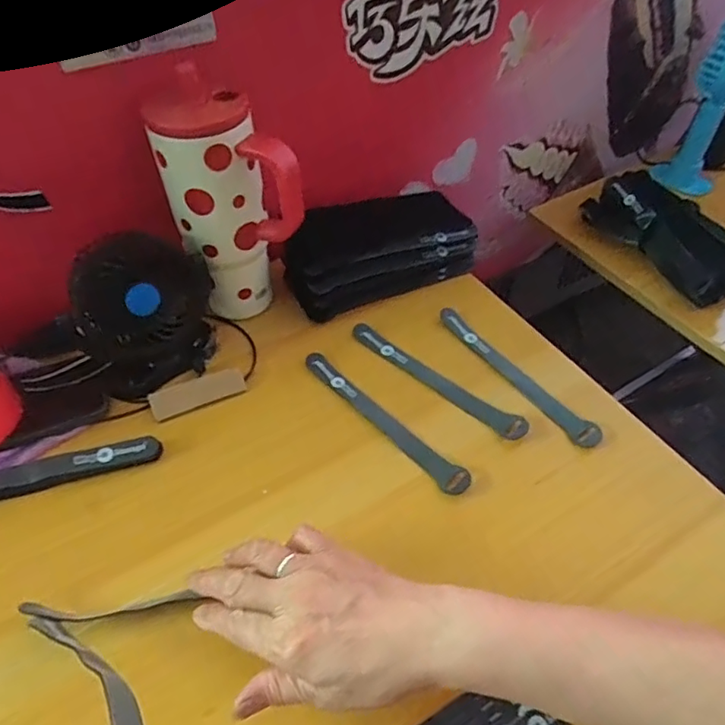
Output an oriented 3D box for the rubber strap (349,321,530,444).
[{"bbox_3d":[0.067,0.014,0.529,0.194,0.008,0.022,32,57,25],"label":"rubber strap"}]

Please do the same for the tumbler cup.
[{"bbox_3d":[-0.116,-0.133,0.515,0.104,0.213,0.093,-19,52,-15],"label":"tumbler cup"}]

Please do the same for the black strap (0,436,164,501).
[{"bbox_3d":[-0.267,0.094,0.453,0.196,0.015,0.033,-15,51,-12],"label":"black strap"}]

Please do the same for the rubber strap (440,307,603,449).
[{"bbox_3d":[0.144,0.008,0.530,0.022,0.008,0.192,-30,56,-23],"label":"rubber strap"}]

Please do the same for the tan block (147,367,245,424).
[{"bbox_3d":[-0.152,0.028,0.515,0.084,0.005,0.030,-19,52,-15],"label":"tan block"}]

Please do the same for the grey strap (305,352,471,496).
[{"bbox_3d":[0.018,0.048,0.497,0.024,0.011,0.194,-36,58,-22],"label":"grey strap"}]

